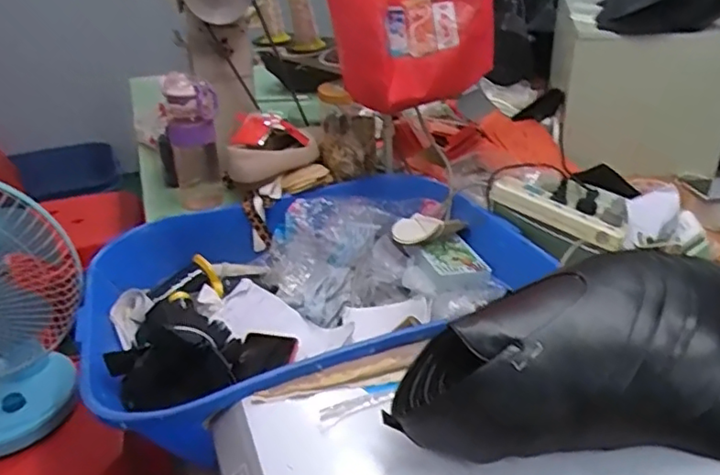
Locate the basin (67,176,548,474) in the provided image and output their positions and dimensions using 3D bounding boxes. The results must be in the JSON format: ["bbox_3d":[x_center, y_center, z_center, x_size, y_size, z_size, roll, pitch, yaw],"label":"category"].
[{"bbox_3d":[-0.074,0.085,0.985,0.632,0.133,0.632,-2,31,1],"label":"basin"}]

